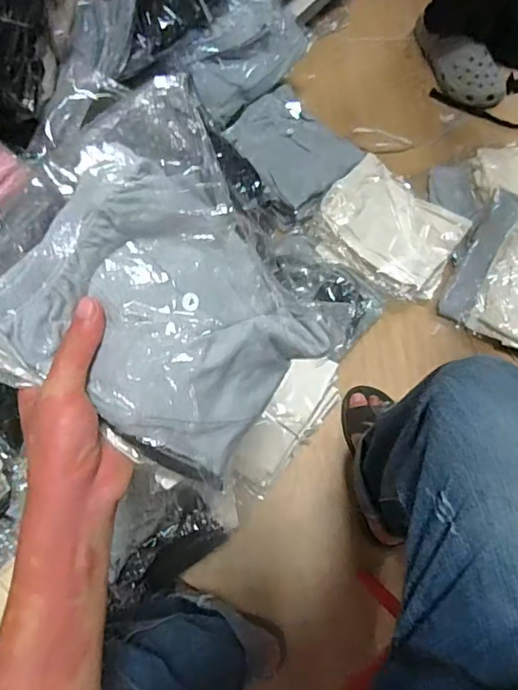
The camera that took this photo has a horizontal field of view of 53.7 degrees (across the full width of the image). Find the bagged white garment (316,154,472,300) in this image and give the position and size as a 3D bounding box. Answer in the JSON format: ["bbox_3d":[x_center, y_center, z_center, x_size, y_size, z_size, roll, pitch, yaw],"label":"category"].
[{"bbox_3d":[0.247,-0.215,0.962,0.253,0.079,0.206,34,75,13],"label":"bagged white garment"}]

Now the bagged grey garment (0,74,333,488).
[{"bbox_3d":[-0.062,-0.024,0.343,0.210,0.030,0.207,38,95,-19],"label":"bagged grey garment"}]

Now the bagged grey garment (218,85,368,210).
[{"bbox_3d":[0.062,-0.390,0.984,0.185,0.030,0.236,-40,74,-12],"label":"bagged grey garment"}]

